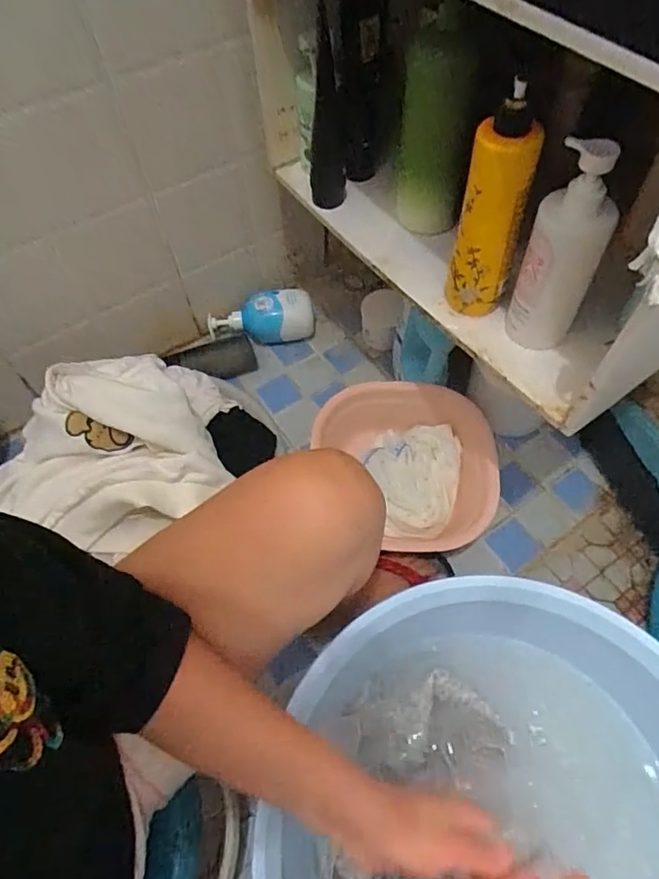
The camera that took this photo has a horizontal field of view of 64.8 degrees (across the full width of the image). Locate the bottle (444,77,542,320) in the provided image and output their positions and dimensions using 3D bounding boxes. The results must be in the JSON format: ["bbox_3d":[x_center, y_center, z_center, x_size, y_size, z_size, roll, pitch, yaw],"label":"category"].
[{"bbox_3d":[0.158,-0.213,0.517,0.061,0.215,0.048,14,60,11],"label":"bottle"}]

